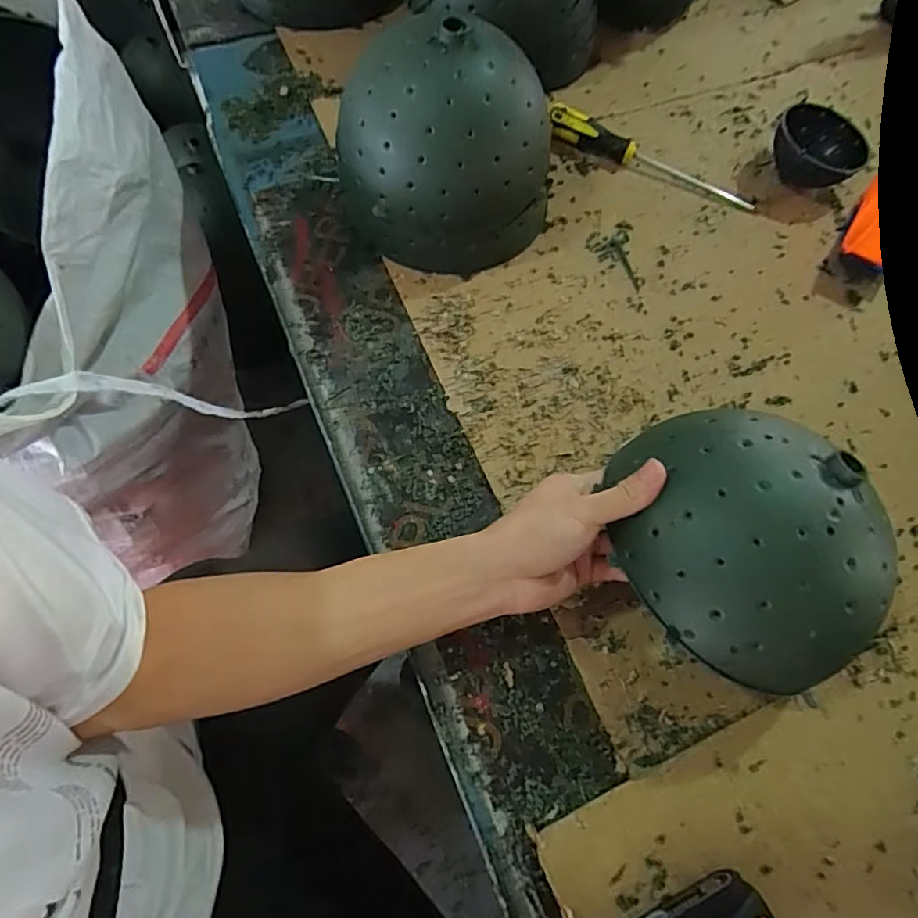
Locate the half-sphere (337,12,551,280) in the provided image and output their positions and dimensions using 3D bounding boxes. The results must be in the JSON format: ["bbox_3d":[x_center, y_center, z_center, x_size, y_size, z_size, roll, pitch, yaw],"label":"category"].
[{"bbox_3d":[-0.015,-0.287,0.539,0.174,0.163,0.161,-29,71,-13],"label":"half-sphere"}]

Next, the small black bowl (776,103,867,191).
[{"bbox_3d":[0.404,-0.349,0.649,0.100,0.046,0.082,33,70,11],"label":"small black bowl"}]

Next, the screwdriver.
[{"bbox_3d":[0.216,-0.341,0.640,0.243,0.040,0.025,20,68,6],"label":"screwdriver"}]

